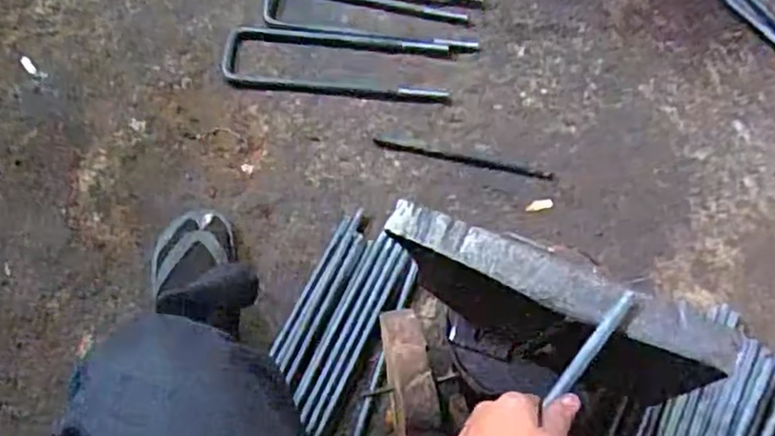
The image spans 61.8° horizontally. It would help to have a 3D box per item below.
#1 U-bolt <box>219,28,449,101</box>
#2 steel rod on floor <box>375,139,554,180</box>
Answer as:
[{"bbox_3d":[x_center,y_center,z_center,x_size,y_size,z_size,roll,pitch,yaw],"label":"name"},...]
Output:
[{"bbox_3d":[-0.082,-0.255,1.063,0.360,0.013,0.119,4,64,-2],"label":"U-bolt"},{"bbox_3d":[0.118,-0.091,1.002,0.274,0.008,0.016,12,64,2],"label":"steel rod on floor"}]

